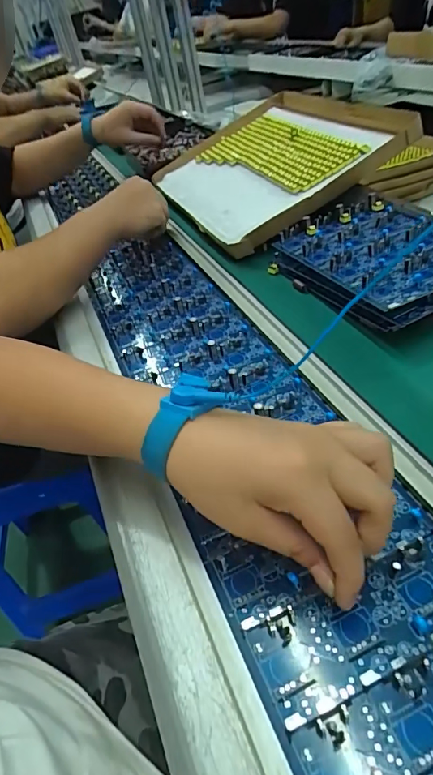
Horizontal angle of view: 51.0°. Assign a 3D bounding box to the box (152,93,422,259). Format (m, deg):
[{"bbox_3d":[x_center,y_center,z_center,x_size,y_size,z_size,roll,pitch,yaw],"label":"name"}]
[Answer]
[{"bbox_3d":[0.071,-0.334,0.668,0.278,0.036,0.388,-34,44,2],"label":"box"}]

